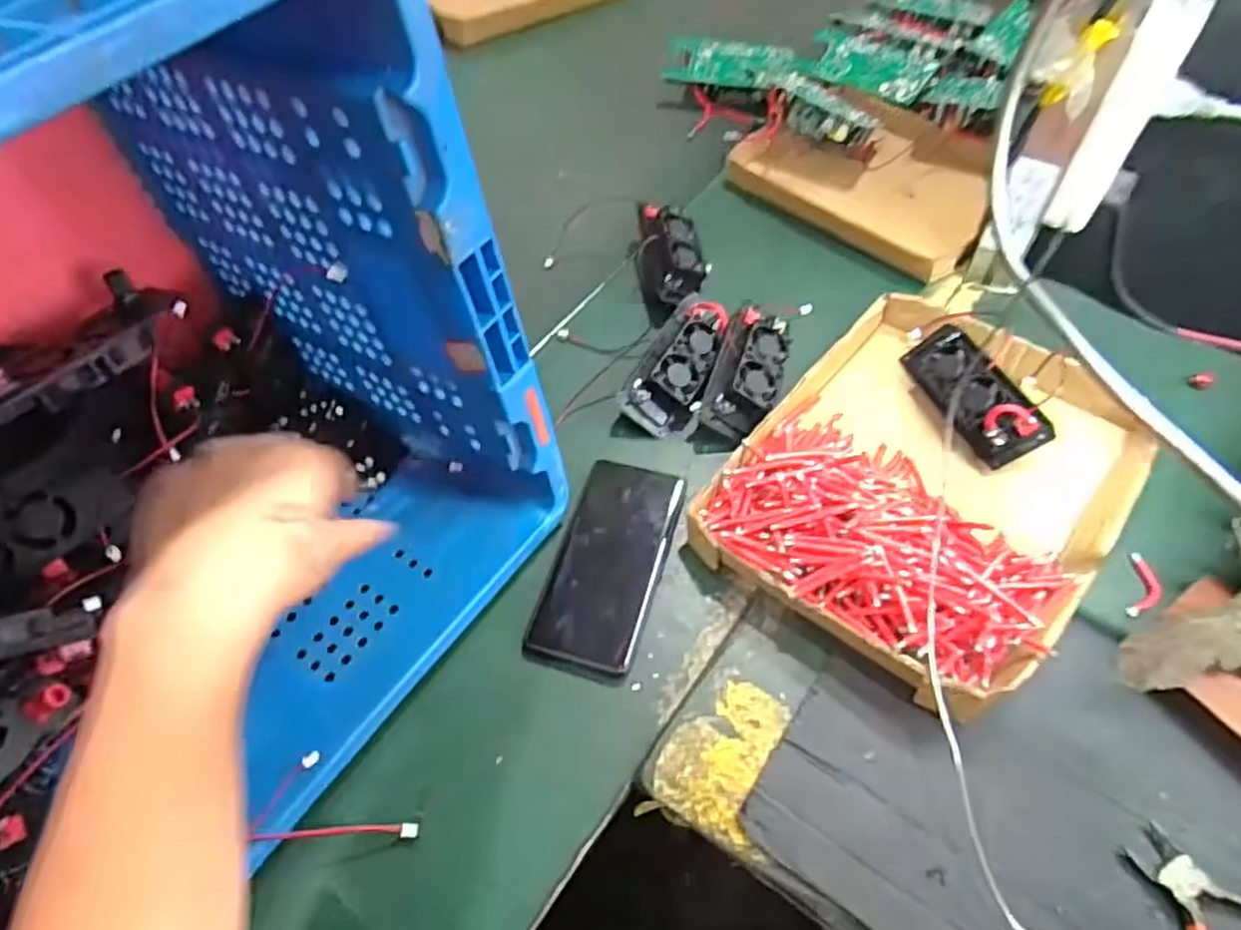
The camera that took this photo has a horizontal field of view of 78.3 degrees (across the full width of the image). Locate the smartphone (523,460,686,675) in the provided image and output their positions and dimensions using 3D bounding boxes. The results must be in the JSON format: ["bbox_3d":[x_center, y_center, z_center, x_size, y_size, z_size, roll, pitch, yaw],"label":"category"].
[{"bbox_3d":[-0.007,0.069,0.568,0.077,0.007,0.164,13,55,11],"label":"smartphone"}]

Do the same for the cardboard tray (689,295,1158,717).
[{"bbox_3d":[0.238,-0.002,0.575,0.247,0.045,0.327,34,61,24],"label":"cardboard tray"}]

